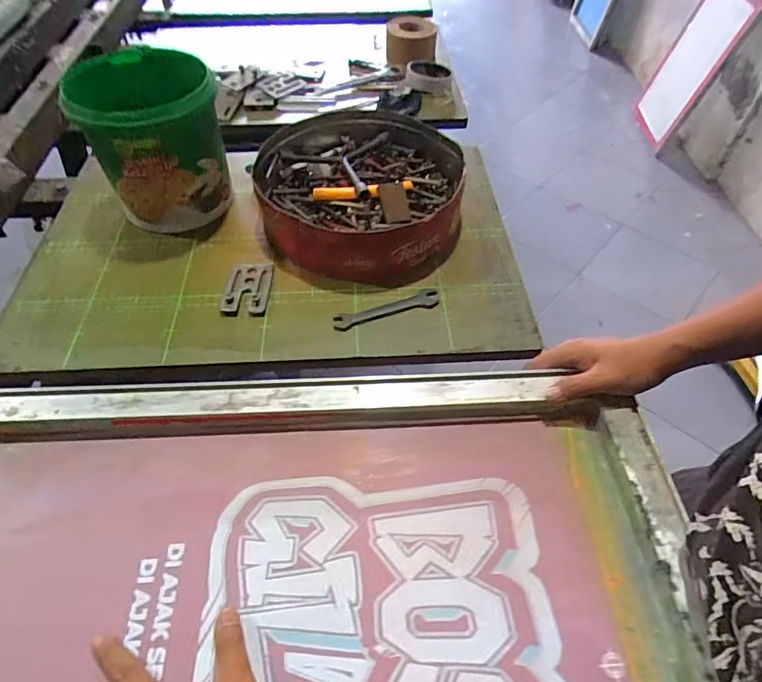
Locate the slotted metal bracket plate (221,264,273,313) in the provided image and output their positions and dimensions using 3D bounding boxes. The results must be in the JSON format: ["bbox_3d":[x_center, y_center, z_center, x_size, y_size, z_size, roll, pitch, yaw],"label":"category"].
[{"bbox_3d":[-0.157,-0.066,0.584,0.051,0.011,0.077,1,52,0],"label":"slotted metal bracket plate"}]

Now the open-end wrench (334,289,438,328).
[{"bbox_3d":[0.006,-0.038,0.566,0.122,0.004,0.023,-15,53,-12],"label":"open-end wrench"}]

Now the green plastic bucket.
[{"bbox_3d":[-0.278,-0.240,0.616,0.147,0.170,0.130,4,52,3],"label":"green plastic bucket"}]

